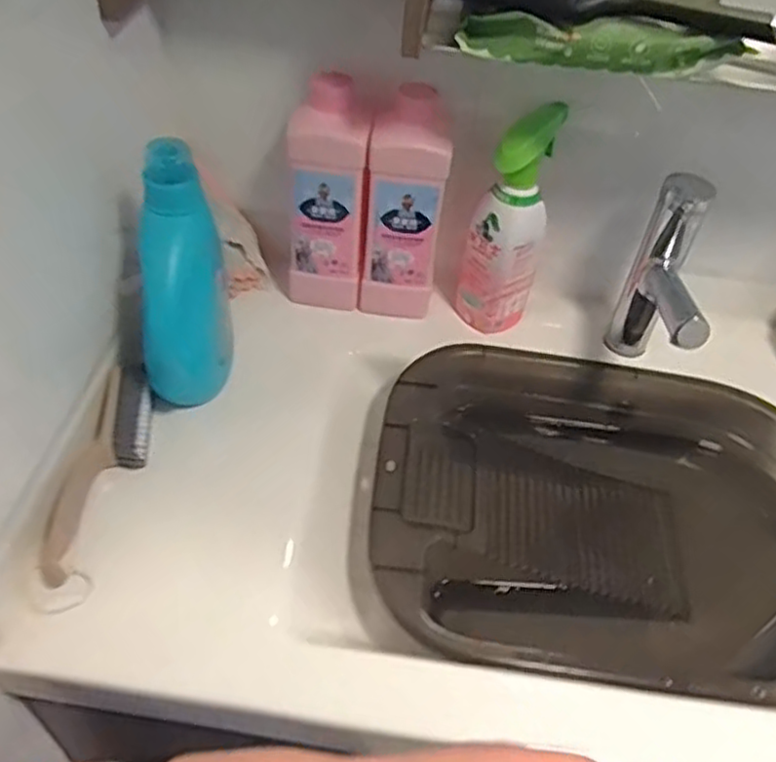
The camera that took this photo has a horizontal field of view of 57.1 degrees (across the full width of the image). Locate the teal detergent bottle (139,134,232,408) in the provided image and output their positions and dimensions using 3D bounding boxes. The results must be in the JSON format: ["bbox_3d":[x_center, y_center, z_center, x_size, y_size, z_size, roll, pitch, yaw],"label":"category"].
[{"bbox_3d":[-0.174,-0.083,0.614,0.054,0.229,0.077,16,48,10],"label":"teal detergent bottle"}]

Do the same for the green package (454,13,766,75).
[{"bbox_3d":[0.157,-0.250,0.529,0.203,0.034,0.033,14,48,7],"label":"green package"}]

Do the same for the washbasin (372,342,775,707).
[{"bbox_3d":[0.216,0.132,0.678,0.453,0.099,0.339,2,47,-4],"label":"washbasin"}]

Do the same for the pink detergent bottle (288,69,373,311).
[{"bbox_3d":[-0.060,-0.181,0.718,0.080,0.239,0.053,3,47,-3],"label":"pink detergent bottle"}]

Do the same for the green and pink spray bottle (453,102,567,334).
[{"bbox_3d":[0.121,-0.161,0.724,0.078,0.222,0.089,12,47,6],"label":"green and pink spray bottle"}]

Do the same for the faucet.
[{"bbox_3d":[0.257,-0.064,0.676,0.047,0.201,0.160,14,48,7],"label":"faucet"}]

